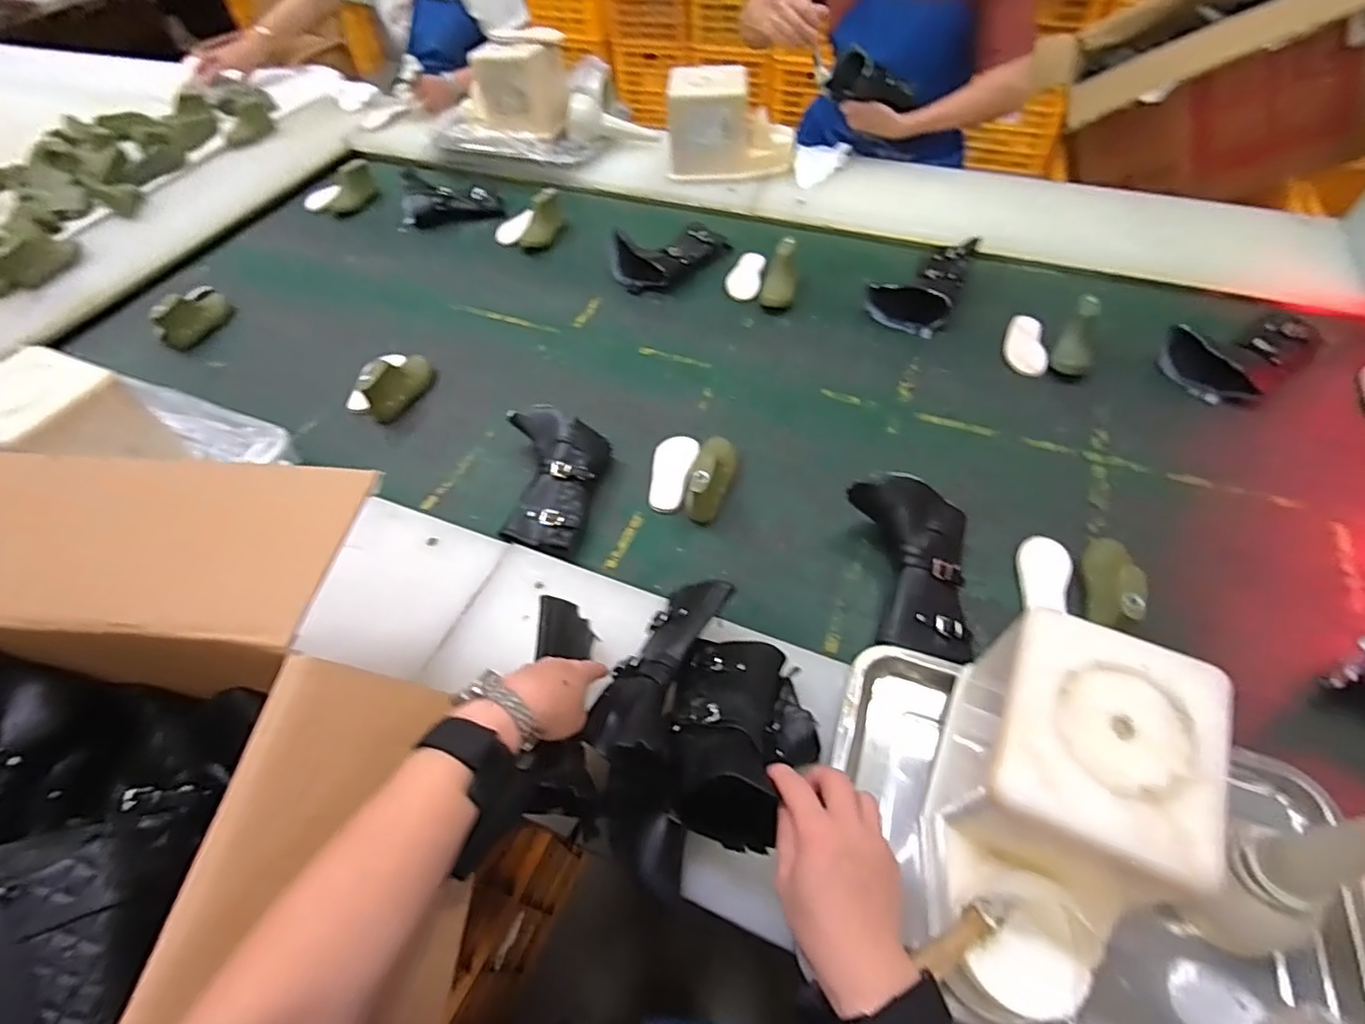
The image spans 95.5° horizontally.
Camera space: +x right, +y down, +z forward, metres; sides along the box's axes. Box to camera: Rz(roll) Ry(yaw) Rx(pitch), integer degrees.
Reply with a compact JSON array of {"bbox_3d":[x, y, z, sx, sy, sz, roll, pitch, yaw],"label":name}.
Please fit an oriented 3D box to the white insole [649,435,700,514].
[{"bbox_3d":[-0.015,-0.056,0.833,0.056,0.013,0.126,7,59,15],"label":"white insole"}]

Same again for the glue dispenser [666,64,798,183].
[{"bbox_3d":[0.095,-0.743,1.214,0.242,0.172,0.120,9,53,10],"label":"glue dispenser"}]

